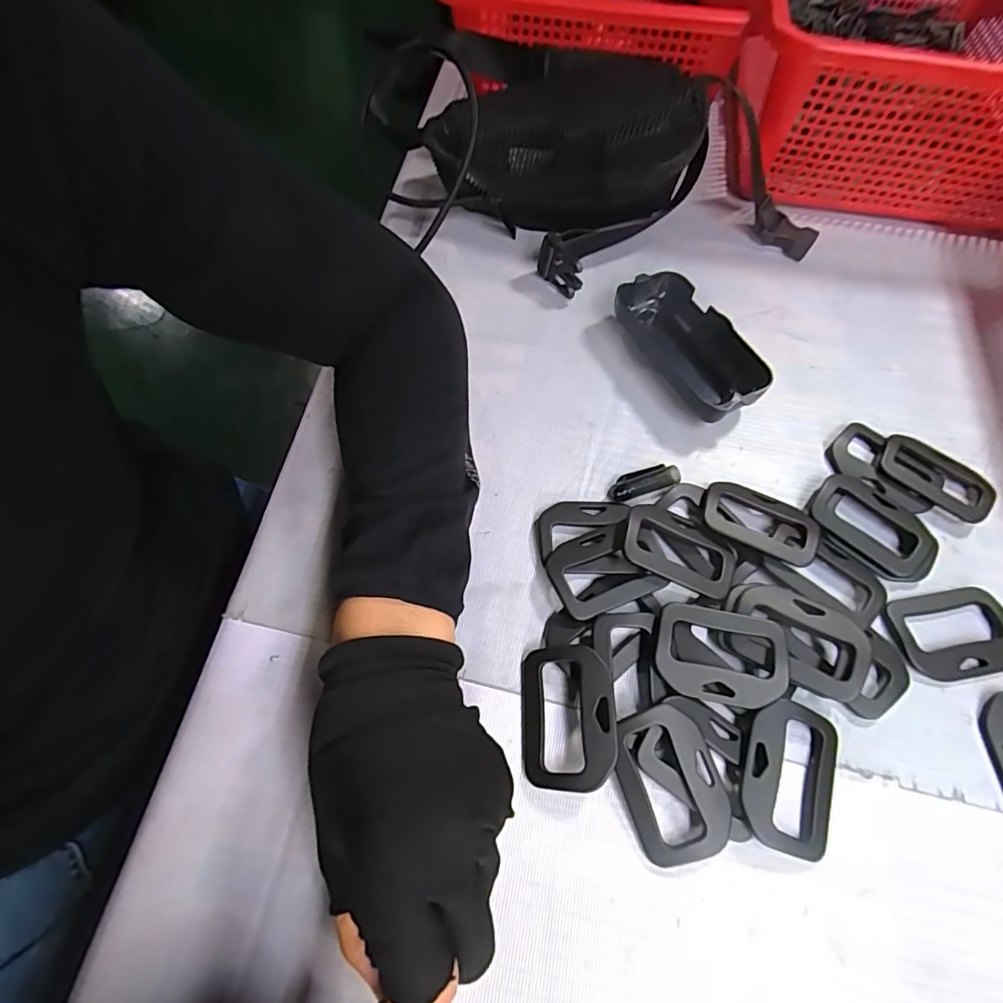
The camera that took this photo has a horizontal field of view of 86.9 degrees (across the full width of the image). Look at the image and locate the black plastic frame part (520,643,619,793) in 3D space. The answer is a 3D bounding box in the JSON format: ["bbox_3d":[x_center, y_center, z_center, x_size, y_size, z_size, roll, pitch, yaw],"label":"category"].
[{"bbox_3d":[0.030,0.098,0.240,0.044,0.008,0.059,-11,63,19],"label":"black plastic frame part"}]

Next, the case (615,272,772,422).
[{"bbox_3d":[0.120,-0.098,0.338,0.048,0.027,0.109,-24,66,-13],"label":"case"}]

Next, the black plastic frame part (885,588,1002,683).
[{"bbox_3d":[0.231,0.067,0.268,0.060,0.004,0.043,-11,63,-7],"label":"black plastic frame part"}]

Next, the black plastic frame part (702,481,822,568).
[{"bbox_3d":[0.142,0.010,0.290,0.062,0.005,0.042,24,51,12],"label":"black plastic frame part"}]

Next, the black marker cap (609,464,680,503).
[{"bbox_3d":[0.081,-0.011,0.301,0.041,0.007,0.016,-21,65,-11],"label":"black marker cap"}]

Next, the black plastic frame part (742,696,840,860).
[{"bbox_3d":[0.129,0.122,0.234,0.044,0.006,0.061,26,65,-3],"label":"black plastic frame part"}]

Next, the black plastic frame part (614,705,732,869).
[{"bbox_3d":[0.074,0.121,0.230,0.043,0.007,0.059,-21,75,1],"label":"black plastic frame part"}]

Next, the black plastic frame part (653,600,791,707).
[{"bbox_3d":[0.104,0.073,0.249,0.060,0.008,0.041,12,63,5],"label":"black plastic frame part"}]

